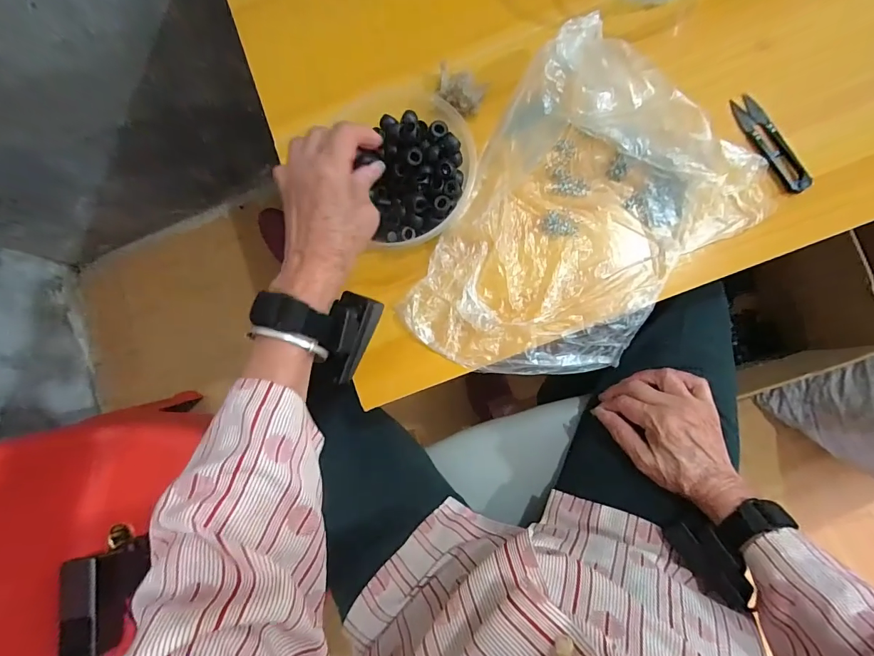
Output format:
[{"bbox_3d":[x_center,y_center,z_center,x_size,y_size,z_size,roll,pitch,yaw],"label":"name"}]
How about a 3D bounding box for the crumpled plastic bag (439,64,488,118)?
[{"bbox_3d":[0.022,-0.234,0.402,0.046,0.027,0.044,15,86,3],"label":"crumpled plastic bag"}]

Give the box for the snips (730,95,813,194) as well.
[{"bbox_3d":[0.303,-0.168,0.373,0.021,0.015,0.101,-24,85,0],"label":"snips"}]

